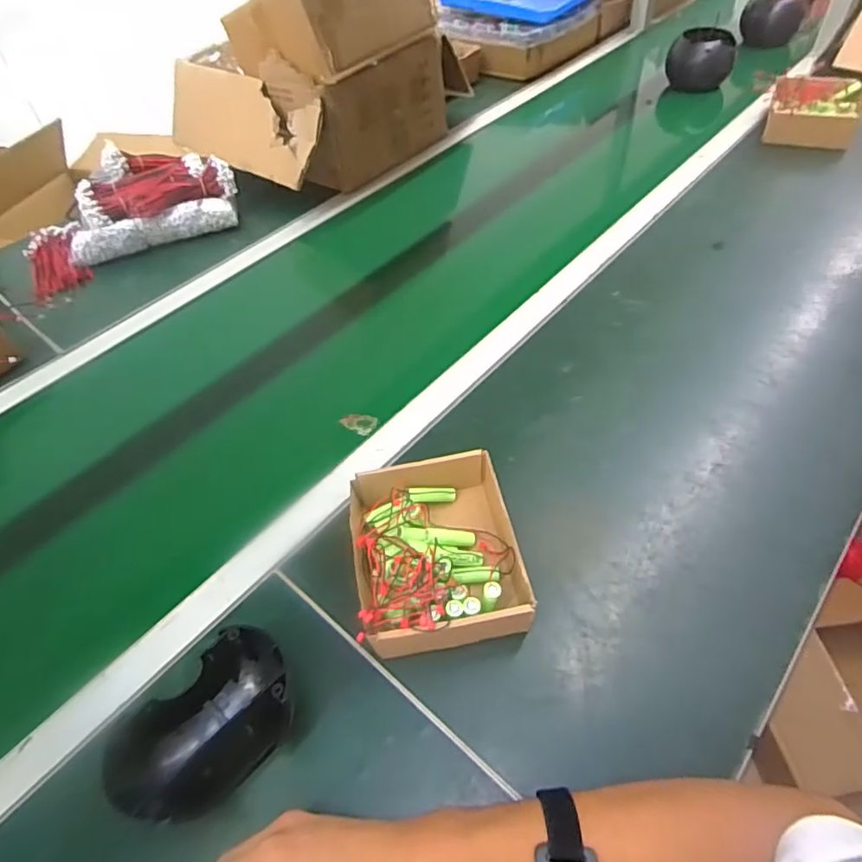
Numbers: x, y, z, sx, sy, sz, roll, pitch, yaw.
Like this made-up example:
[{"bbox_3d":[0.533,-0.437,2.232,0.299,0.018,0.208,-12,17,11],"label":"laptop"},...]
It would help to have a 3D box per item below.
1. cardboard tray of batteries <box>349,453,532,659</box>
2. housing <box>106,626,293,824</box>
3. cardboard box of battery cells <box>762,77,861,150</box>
[{"bbox_3d":[0.007,0.105,0.509,0.148,0.061,0.191,-10,50,-2],"label":"cardboard tray of batteries"},{"bbox_3d":[-0.162,0.224,0.425,0.089,0.079,0.132,29,59,27],"label":"housing"},{"bbox_3d":[0.681,-0.570,0.996,0.141,0.061,0.159,16,54,19],"label":"cardboard box of battery cells"}]

